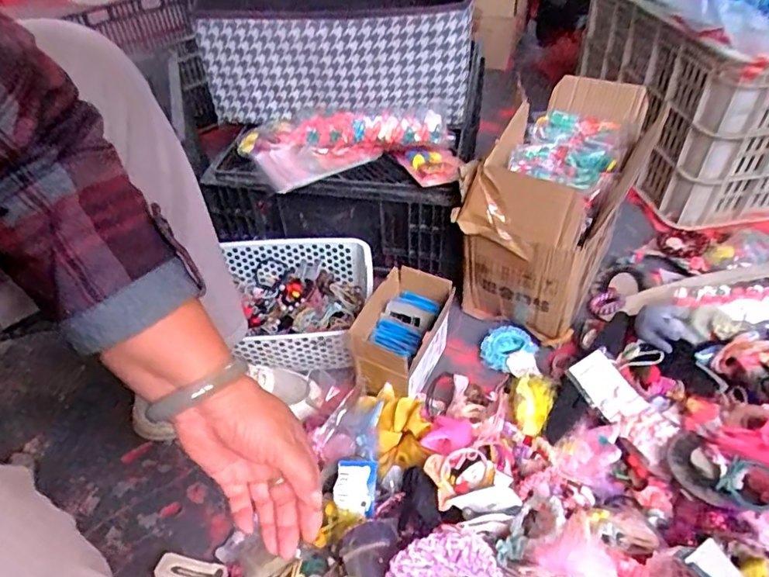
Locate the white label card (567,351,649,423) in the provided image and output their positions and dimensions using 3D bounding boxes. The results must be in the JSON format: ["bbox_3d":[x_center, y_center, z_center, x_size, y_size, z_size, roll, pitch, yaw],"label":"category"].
[{"bbox_3d":[0.278,0.125,0.663,0.058,0.012,0.086,-27,64,-14],"label":"white label card"}]

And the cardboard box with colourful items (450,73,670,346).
[{"bbox_3d":[0.256,-0.125,0.786,0.193,0.241,0.348,23,50,25],"label":"cardboard box with colourful items"}]

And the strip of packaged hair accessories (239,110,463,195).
[{"bbox_3d":[-0.059,-0.212,0.788,0.325,0.065,0.183,-3,44,1],"label":"strip of packaged hair accessories"}]

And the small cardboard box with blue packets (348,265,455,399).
[{"bbox_3d":[0.024,0.061,0.698,0.096,0.088,0.153,17,48,20],"label":"small cardboard box with blue packets"}]

